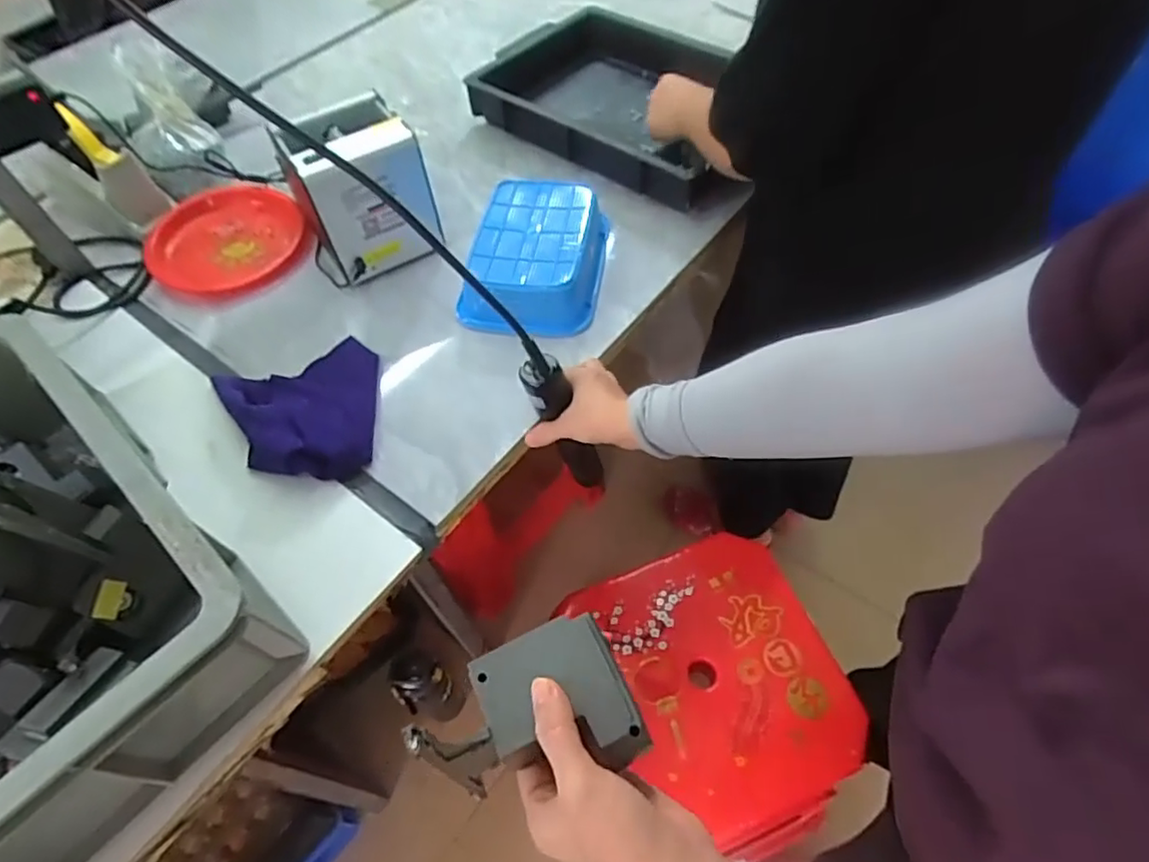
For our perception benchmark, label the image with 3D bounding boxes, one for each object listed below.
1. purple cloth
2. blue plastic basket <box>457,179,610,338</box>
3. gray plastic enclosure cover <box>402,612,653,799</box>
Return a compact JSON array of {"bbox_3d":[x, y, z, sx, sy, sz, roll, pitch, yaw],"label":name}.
[{"bbox_3d":[-0.249,-0.026,0.598,0.139,0.039,0.160,-29,59,-14],"label":"purple cloth"},{"bbox_3d":[-0.042,-0.192,0.689,0.142,0.056,0.180,4,56,7],"label":"blue plastic basket"},{"bbox_3d":[-0.026,0.144,0.323,0.108,0.018,0.079,-21,57,-10],"label":"gray plastic enclosure cover"}]

